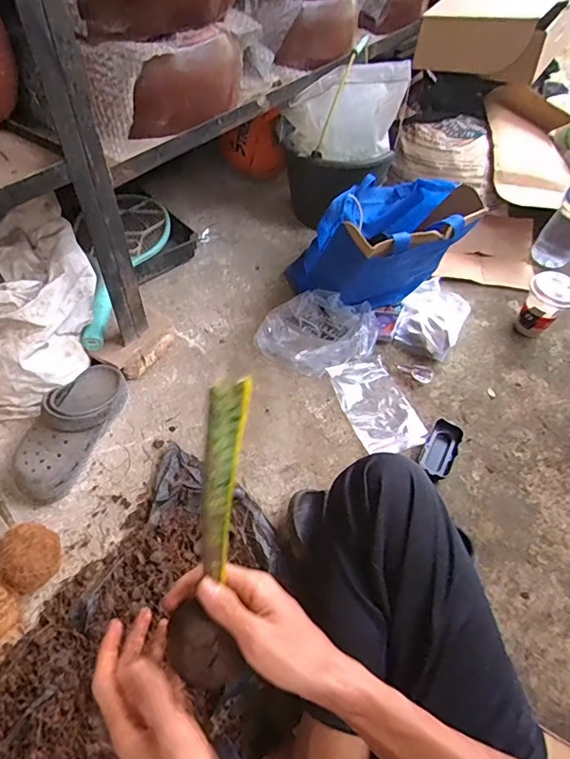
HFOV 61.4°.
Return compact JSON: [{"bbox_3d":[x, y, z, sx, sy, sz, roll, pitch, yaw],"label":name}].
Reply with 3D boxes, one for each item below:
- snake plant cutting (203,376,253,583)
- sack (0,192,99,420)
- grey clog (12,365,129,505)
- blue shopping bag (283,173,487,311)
[{"bbox_3d":[-0.044,0.068,0.330,0.026,0.143,0.006,9,15,4],"label":"snake plant cutting"},{"bbox_3d":[-0.436,-0.104,0.795,0.259,0.227,0.241,-30,60,-24],"label":"sack"},{"bbox_3d":[-0.335,0.073,0.754,0.097,0.080,0.242,11,53,6],"label":"grey clog"},{"bbox_3d":[0.188,-0.264,0.926,0.266,0.206,0.228,-20,56,-18],"label":"blue shopping bag"}]

